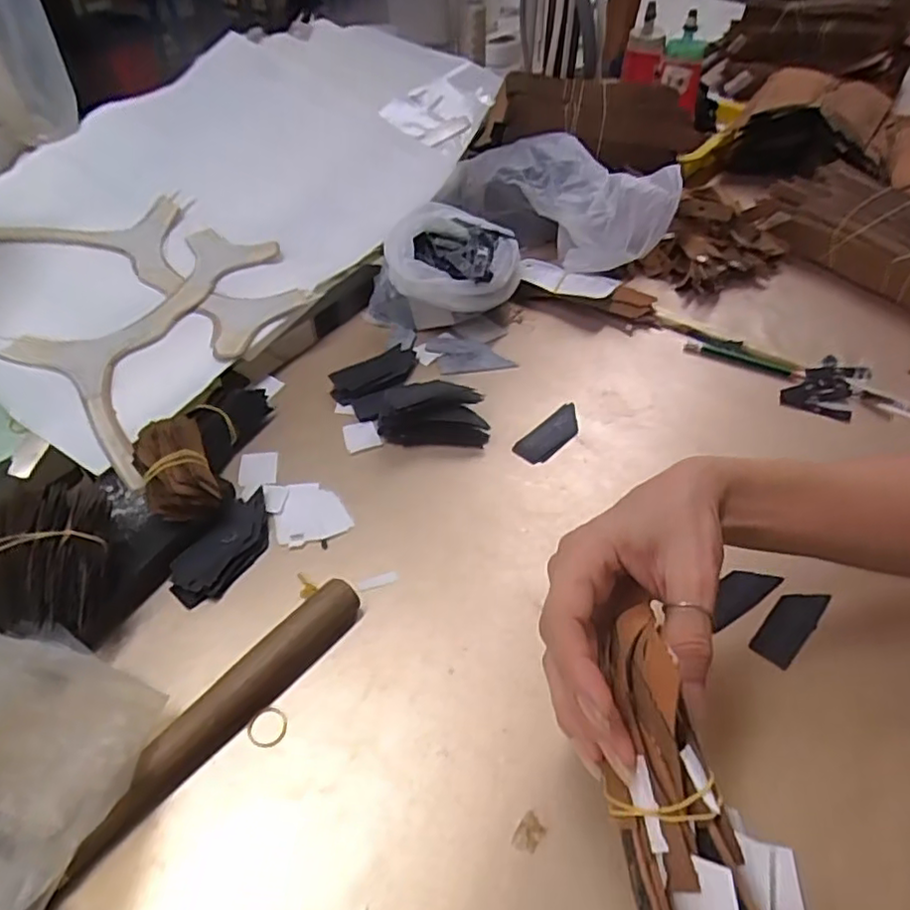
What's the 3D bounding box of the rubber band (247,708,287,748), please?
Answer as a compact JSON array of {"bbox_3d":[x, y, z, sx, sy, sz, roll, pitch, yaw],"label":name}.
[{"bbox_3d":[-0.097,0.142,0.333,0.020,0.004,0.020,2,46,-2],"label":"rubber band"}]

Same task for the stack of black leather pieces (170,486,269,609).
[{"bbox_3d":[-0.144,0.056,0.408,0.040,0.014,0.084,21,48,16],"label":"stack of black leather pieces"}]

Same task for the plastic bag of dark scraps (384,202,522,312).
[{"bbox_3d":[-0.001,-0.167,0.584,0.121,0.072,0.112,1,46,-1],"label":"plastic bag of dark scraps"}]

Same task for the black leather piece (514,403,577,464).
[{"bbox_3d":[0.075,-0.017,0.492,0.067,0.005,0.027,-34,57,-31],"label":"black leather piece"}]

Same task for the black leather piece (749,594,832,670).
[{"bbox_3d":[0.202,0.100,0.385,0.024,0.004,0.064,36,54,27],"label":"black leather piece"}]

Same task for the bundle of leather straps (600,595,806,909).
[{"bbox_3d":[0.088,0.128,0.236,0.047,0.041,0.143,-6,67,-10],"label":"bundle of leather straps"}]

